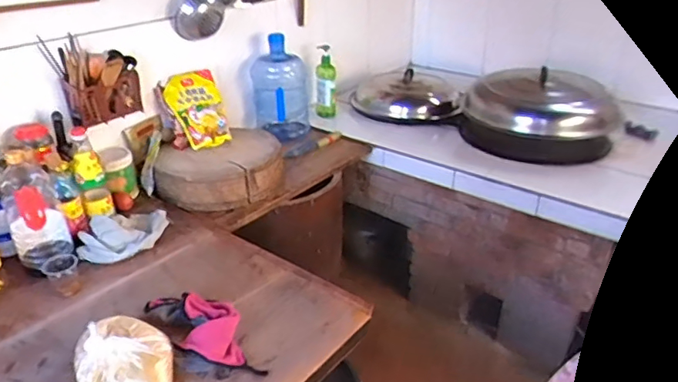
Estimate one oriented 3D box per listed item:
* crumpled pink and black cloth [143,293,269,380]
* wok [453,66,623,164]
[{"bbox_3d":[-0.268,0.266,1.032,0.144,0.057,0.316,-21,35,-33],"label":"crumpled pink and black cloth"},{"bbox_3d":[0.668,-0.264,1.789,0.459,0.235,0.396,4,29,7],"label":"wok"}]

